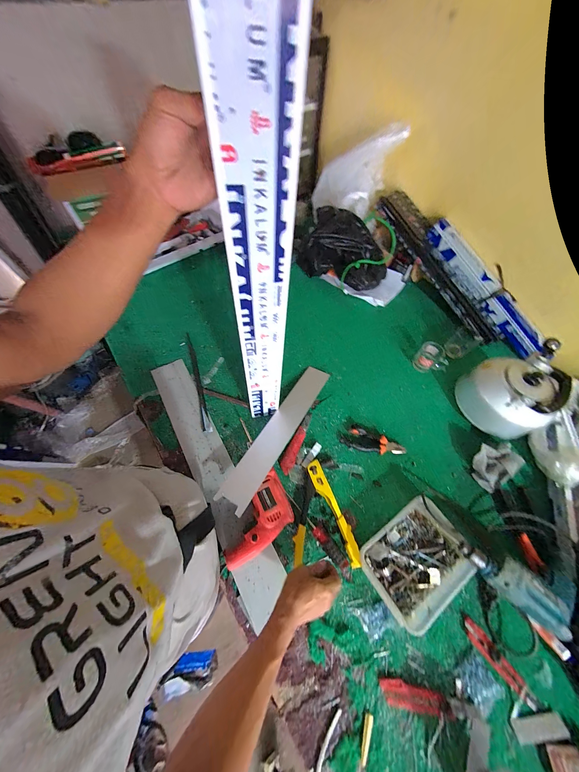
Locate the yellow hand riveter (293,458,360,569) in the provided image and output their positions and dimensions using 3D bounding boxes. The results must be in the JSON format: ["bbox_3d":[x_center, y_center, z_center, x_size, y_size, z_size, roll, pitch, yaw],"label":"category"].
[{"bbox_3d":[0.089,0.302,0.607,0.142,0.026,0.219,4,62,1],"label":"yellow hand riveter"}]

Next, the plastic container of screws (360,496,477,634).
[{"bbox_3d":[0.279,0.379,0.551,0.211,0.049,0.165,-31,67,-16],"label":"plastic container of screws"}]

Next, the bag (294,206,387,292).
[{"bbox_3d":[0.215,-0.517,0.949,0.346,0.203,0.195,-1,62,-1],"label":"bag"}]

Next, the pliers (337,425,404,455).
[{"bbox_3d":[0.233,0.163,0.712,0.179,0.016,0.063,23,64,11],"label":"pliers"}]

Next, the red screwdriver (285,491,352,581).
[{"bbox_3d":[0.068,0.345,0.588,0.026,0.024,0.223,-36,68,-18],"label":"red screwdriver"}]

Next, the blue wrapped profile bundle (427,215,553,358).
[{"bbox_3d":[0.679,-0.335,0.871,0.068,0.071,0.576,-33,85,-17],"label":"blue wrapped profile bundle"}]

